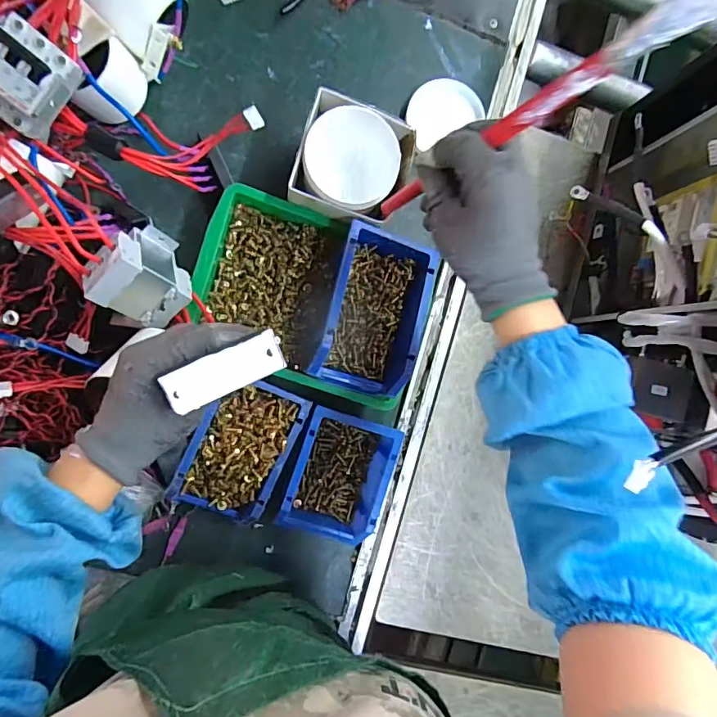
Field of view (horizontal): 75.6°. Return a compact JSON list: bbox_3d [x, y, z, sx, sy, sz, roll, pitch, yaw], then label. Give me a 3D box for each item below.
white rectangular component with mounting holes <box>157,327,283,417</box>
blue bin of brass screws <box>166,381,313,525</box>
[{"bbox_3d":[-0.092,0.011,0.326,0.080,0.007,0.027,-25,95,-19],"label":"white rectangular component with mounting holes"},{"bbox_3d":[-0.131,0.102,0.513,0.096,0.062,0.156,25,87,-9],"label":"blue bin of brass screws"}]

